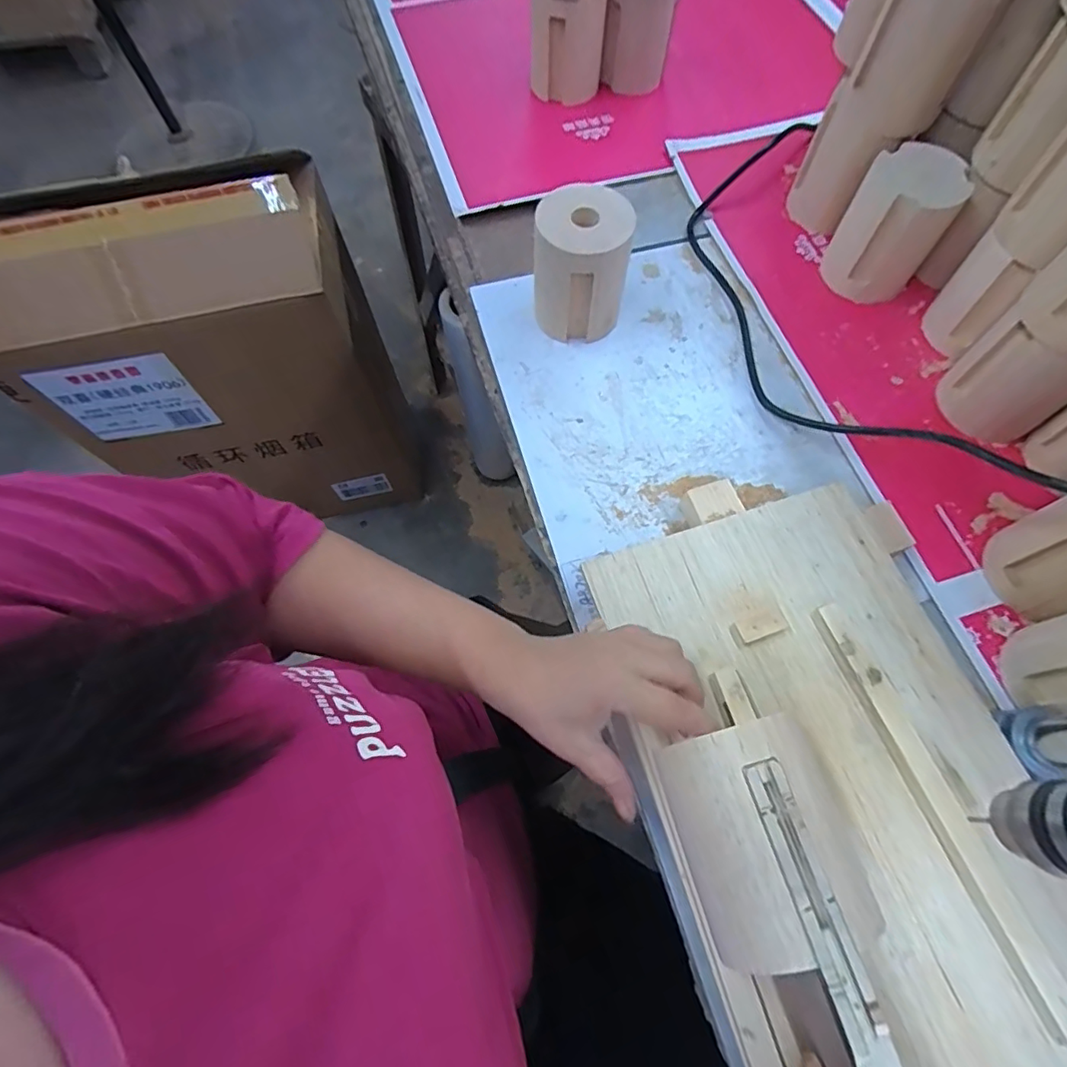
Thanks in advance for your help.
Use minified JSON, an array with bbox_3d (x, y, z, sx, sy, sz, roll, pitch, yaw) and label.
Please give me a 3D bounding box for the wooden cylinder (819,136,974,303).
[{"bbox_3d":[0.319,-0.274,0.506,0.077,0.107,0.075,33,70,13],"label":"wooden cylinder"}]

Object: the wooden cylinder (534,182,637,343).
[{"bbox_3d":[0.039,-0.224,0.478,0.073,0.102,0.064,-2,66,-2],"label":"wooden cylinder"}]

